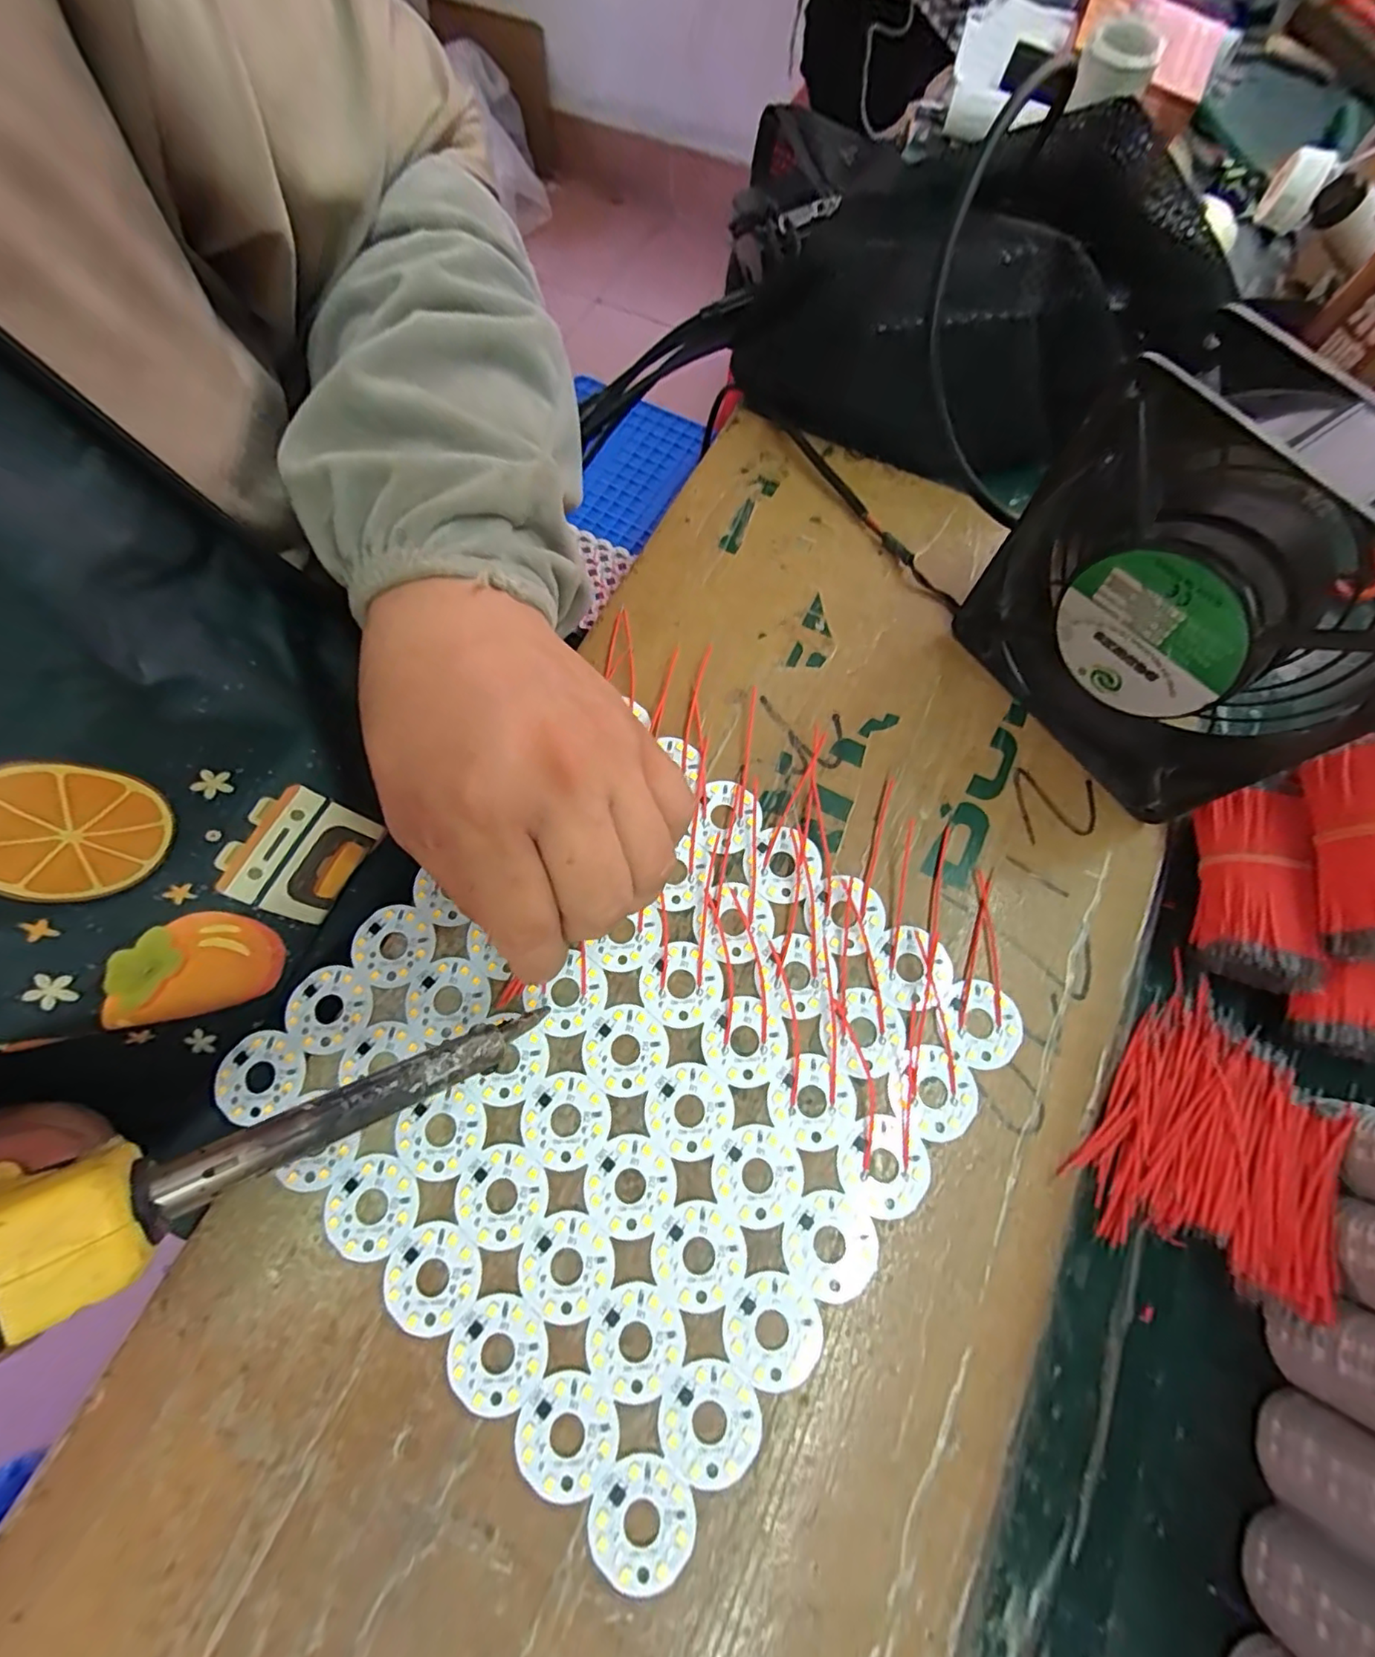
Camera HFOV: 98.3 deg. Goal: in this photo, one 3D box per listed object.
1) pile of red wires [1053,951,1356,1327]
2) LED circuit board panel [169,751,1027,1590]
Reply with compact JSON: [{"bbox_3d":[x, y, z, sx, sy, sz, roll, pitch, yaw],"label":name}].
[{"bbox_3d":[0.183,0.107,0.201,0.070,0.015,0.092,38,76,11],"label":"pile of red wires"},{"bbox_3d":[-0.023,0.083,0.215,0.202,0.004,0.213,39,76,12],"label":"LED circuit board panel"}]

